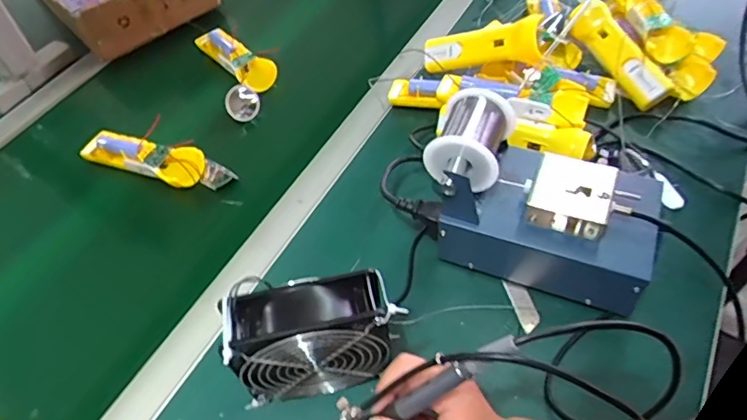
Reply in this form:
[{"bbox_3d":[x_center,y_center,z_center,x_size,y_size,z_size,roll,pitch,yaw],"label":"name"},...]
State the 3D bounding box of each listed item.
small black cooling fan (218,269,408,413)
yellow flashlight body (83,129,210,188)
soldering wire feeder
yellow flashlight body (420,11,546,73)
[{"bbox_3d":[-0.046,0.105,0.422,0.135,0.123,0.057,-13,52,-4],"label":"small black cooling fan"},{"bbox_3d":[-0.287,-0.067,0.645,0.182,0.023,0.051,15,55,17],"label":"yellow flashlight body"},{"bbox_3d":[0.153,-0.010,0.476,0.207,0.123,0.117,20,57,20],"label":"soldering wire feeder"},{"bbox_3d":[0.135,-0.203,0.644,0.164,0.049,0.043,5,47,44],"label":"yellow flashlight body"}]

